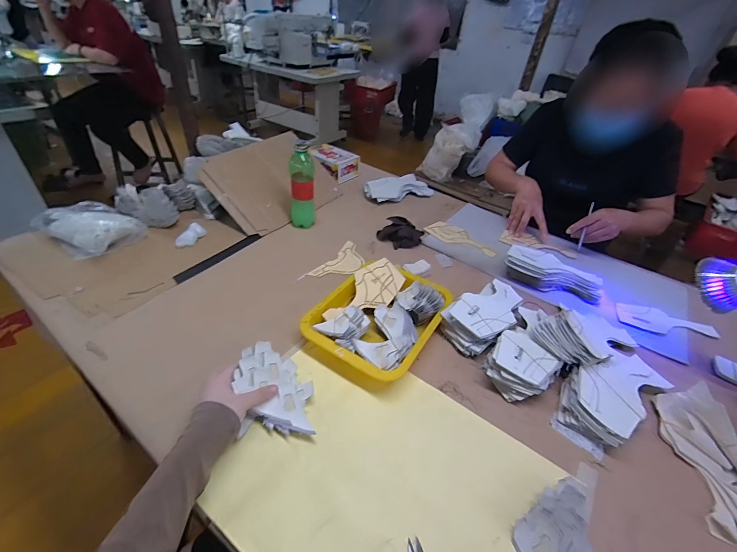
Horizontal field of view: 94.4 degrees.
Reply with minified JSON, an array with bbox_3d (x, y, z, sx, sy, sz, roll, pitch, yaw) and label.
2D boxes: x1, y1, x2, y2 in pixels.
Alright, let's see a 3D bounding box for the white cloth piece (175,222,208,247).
[{"bbox_3d":[-0.403,-0.092,0.777,0.032,0.021,0.077,14,40,8],"label":"white cloth piece"}]

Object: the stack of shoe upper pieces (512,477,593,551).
[{"bbox_3d":[0.213,0.296,0.378,0.080,0.041,0.116,3,39,-5],"label":"stack of shoe upper pieces"}]

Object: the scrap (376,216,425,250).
[{"bbox_3d":[0.081,-0.111,0.870,0.106,0.040,0.085,27,44,24],"label":"scrap"}]

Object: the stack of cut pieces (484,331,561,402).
[{"bbox_3d":[0.248,0.148,0.563,0.098,0.053,0.109,32,46,29],"label":"stack of cut pieces"}]

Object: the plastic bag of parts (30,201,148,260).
[{"bbox_3d":[-0.600,-0.112,0.741,0.205,0.045,0.140,25,43,21],"label":"plastic bag of parts"}]

